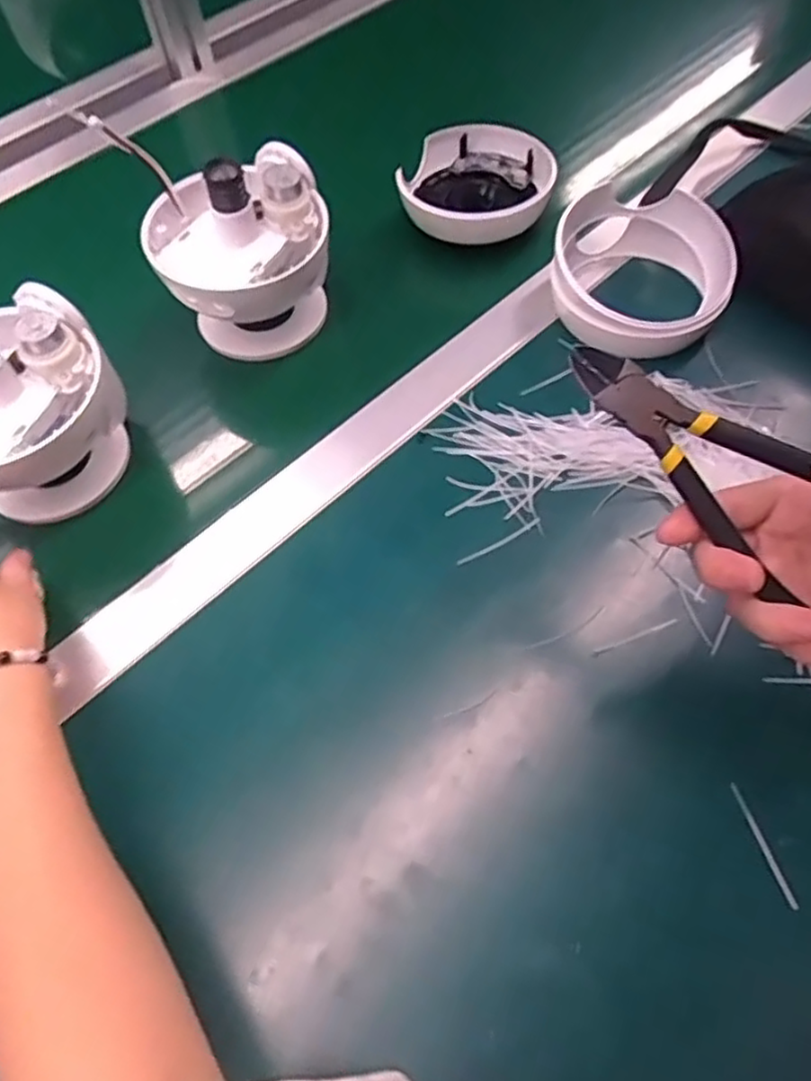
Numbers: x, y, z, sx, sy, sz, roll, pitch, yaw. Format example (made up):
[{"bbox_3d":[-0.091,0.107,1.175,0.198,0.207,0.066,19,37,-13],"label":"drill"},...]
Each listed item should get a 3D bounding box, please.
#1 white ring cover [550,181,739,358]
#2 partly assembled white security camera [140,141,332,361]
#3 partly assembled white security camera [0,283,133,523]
[{"bbox_3d":[0.158,-0.177,0.472,0.111,0.056,0.111,14,59,13],"label":"white ring cover"},{"bbox_3d":[-0.106,-0.188,0.461,0.114,0.110,0.098,-14,57,-4],"label":"partly assembled white security camera"},{"bbox_3d":[-0.224,-0.073,0.412,0.120,0.117,0.109,-40,63,-20],"label":"partly assembled white security camera"}]

